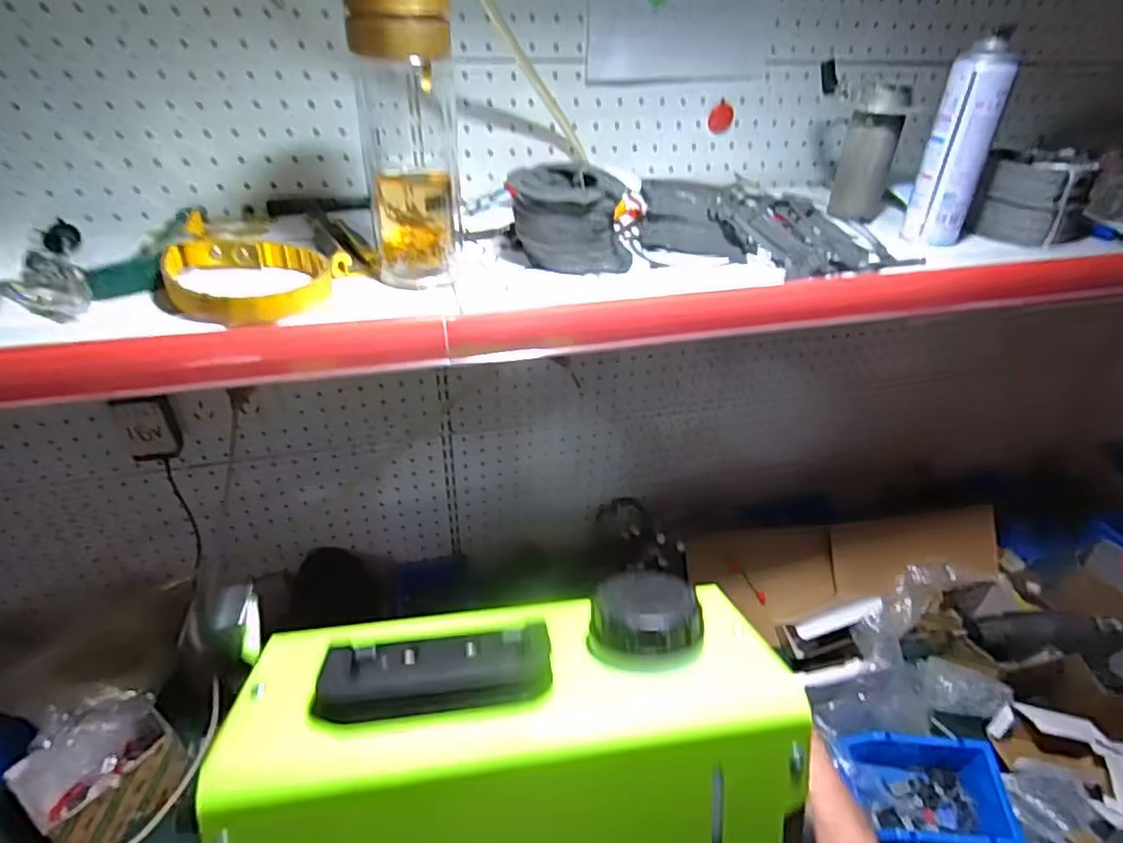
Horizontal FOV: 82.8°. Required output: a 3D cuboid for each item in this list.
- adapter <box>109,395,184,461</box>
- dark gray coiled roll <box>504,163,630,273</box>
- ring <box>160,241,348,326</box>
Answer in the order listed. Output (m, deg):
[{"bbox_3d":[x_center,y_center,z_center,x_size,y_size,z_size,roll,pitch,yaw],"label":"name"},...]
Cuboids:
[{"bbox_3d":[-0.462,0.006,0.717,0.055,0.091,0.034,-23,43,-32],"label":"adapter"},{"bbox_3d":[0.006,-0.169,0.534,0.091,0.076,0.067,22,40,25],"label":"dark gray coiled roll"},{"bbox_3d":[-0.243,-0.108,0.483,0.141,0.022,0.115,0,36,-4],"label":"ring"}]

